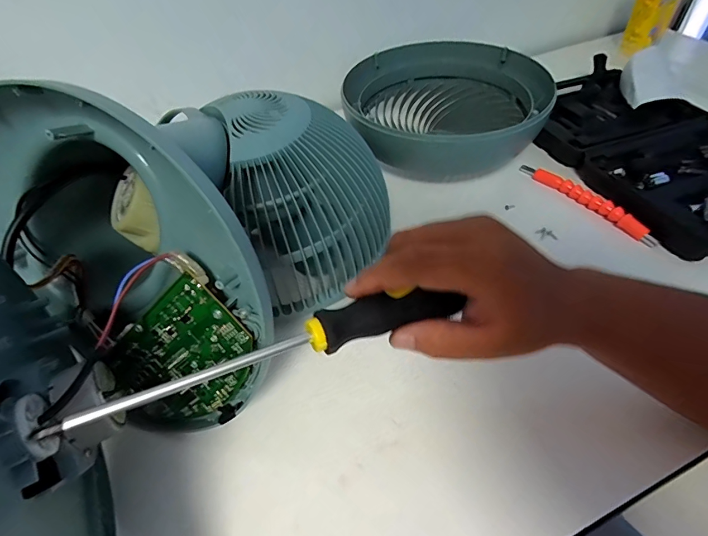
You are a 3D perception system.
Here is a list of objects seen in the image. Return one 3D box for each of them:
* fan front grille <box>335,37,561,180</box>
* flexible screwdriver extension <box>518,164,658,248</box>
[{"bbox_3d":[0.118,-0.201,0.524,0.234,0.079,0.232,15,50,16],"label":"fan front grille"},{"bbox_3d":[0.260,-0.079,0.460,0.011,0.025,0.167,-27,51,-20],"label":"flexible screwdriver extension"}]

